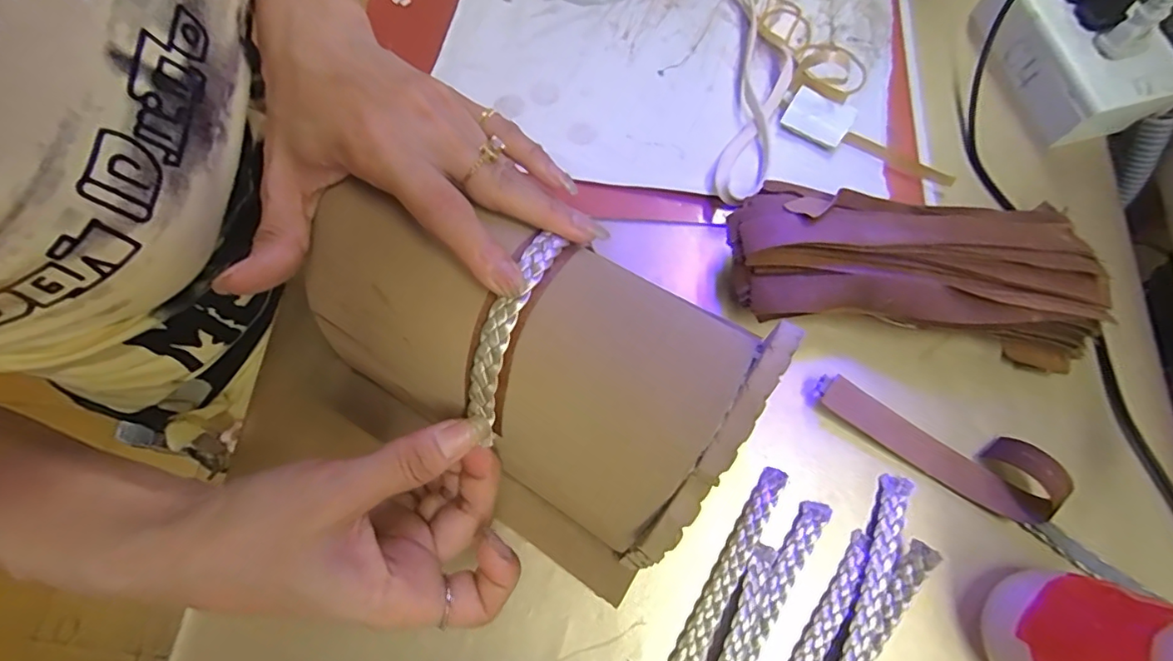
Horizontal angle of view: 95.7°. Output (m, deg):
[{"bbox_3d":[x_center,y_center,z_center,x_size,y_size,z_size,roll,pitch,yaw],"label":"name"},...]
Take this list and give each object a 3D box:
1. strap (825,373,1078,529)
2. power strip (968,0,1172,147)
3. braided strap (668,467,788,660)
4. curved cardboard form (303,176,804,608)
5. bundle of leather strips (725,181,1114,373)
[{"bbox_3d":[0.189,0.058,0.285,0.118,0.026,0.035,31,75,11],"label":"strap"},{"bbox_3d":[0.321,-0.189,0.353,0.073,0.045,0.123,-16,72,-3],"label":"power strip"},{"bbox_3d":[0.054,0.155,0.265,0.013,0.004,0.188,29,75,11],"label":"braided strap"},{"bbox_3d":[-0.036,0.027,0.251,0.192,0.121,0.118,29,75,11],"label":"curved cardboard form"},{"bbox_3d":[0.177,-0.039,0.300,0.193,0.052,0.085,7,72,4],"label":"bundle of leather strips"}]

